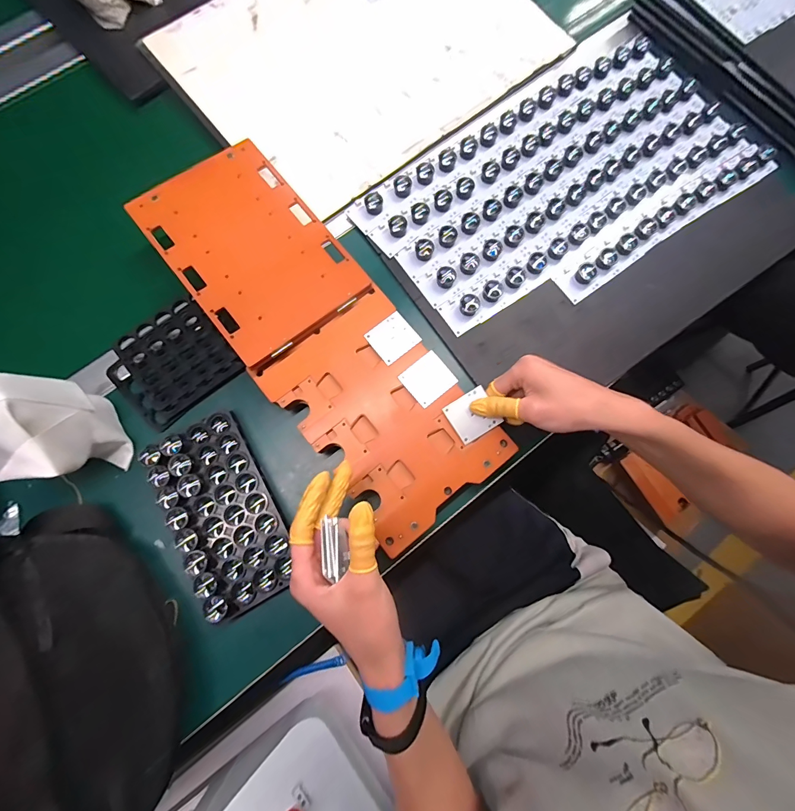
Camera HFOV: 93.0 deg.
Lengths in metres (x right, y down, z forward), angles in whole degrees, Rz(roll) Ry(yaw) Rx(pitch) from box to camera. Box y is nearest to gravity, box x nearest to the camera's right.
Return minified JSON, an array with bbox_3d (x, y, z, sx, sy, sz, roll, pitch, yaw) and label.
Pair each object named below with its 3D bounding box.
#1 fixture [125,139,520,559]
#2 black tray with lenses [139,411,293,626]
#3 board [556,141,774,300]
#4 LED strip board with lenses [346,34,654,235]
[{"bbox_3d":[-0.084,-0.079,0.402,0.159,0.021,0.456,-38,86,-7],"label":"fixture"},{"bbox_3d":[-0.178,0.109,0.387,0.095,0.037,0.189,-29,81,-5],"label":"black tray with lenses"},{"bbox_3d":[0.337,-0.235,0.472,0.331,0.016,0.047,-34,81,-6],"label":"board"},{"bbox_3d":[0.147,-0.378,0.496,0.499,0.018,0.047,-35,82,-6],"label":"LED strip board with lenses"}]

